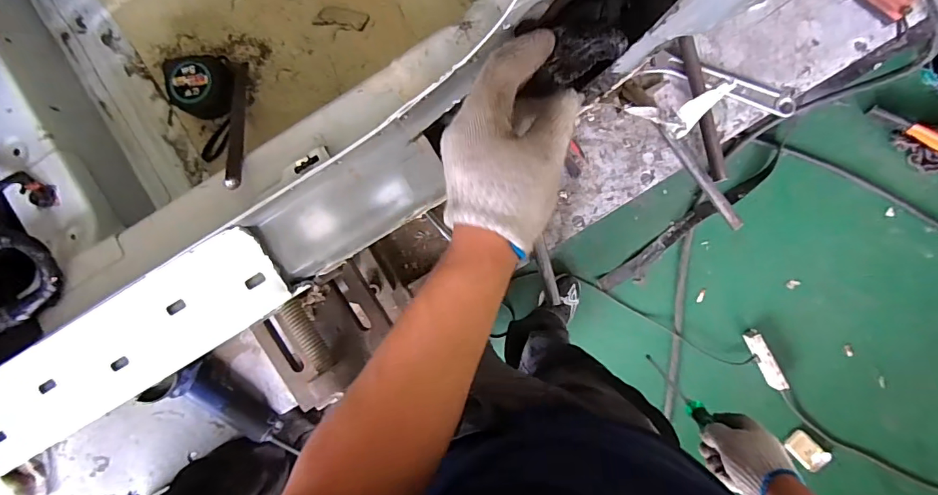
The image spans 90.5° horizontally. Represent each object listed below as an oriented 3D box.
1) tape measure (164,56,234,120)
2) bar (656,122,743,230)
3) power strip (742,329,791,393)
[{"bbox_3d":[-0.295,-0.175,0.522,0.074,0.041,0.068,-7,92,3],"label":"tape measure"},{"bbox_3d":[0.414,-0.129,0.838,0.022,0.019,0.235,-39,90,3],"label":"bar"},{"bbox_3d":[0.854,0.329,1.336,0.049,0.033,0.200,-29,91,3],"label":"power strip"}]

